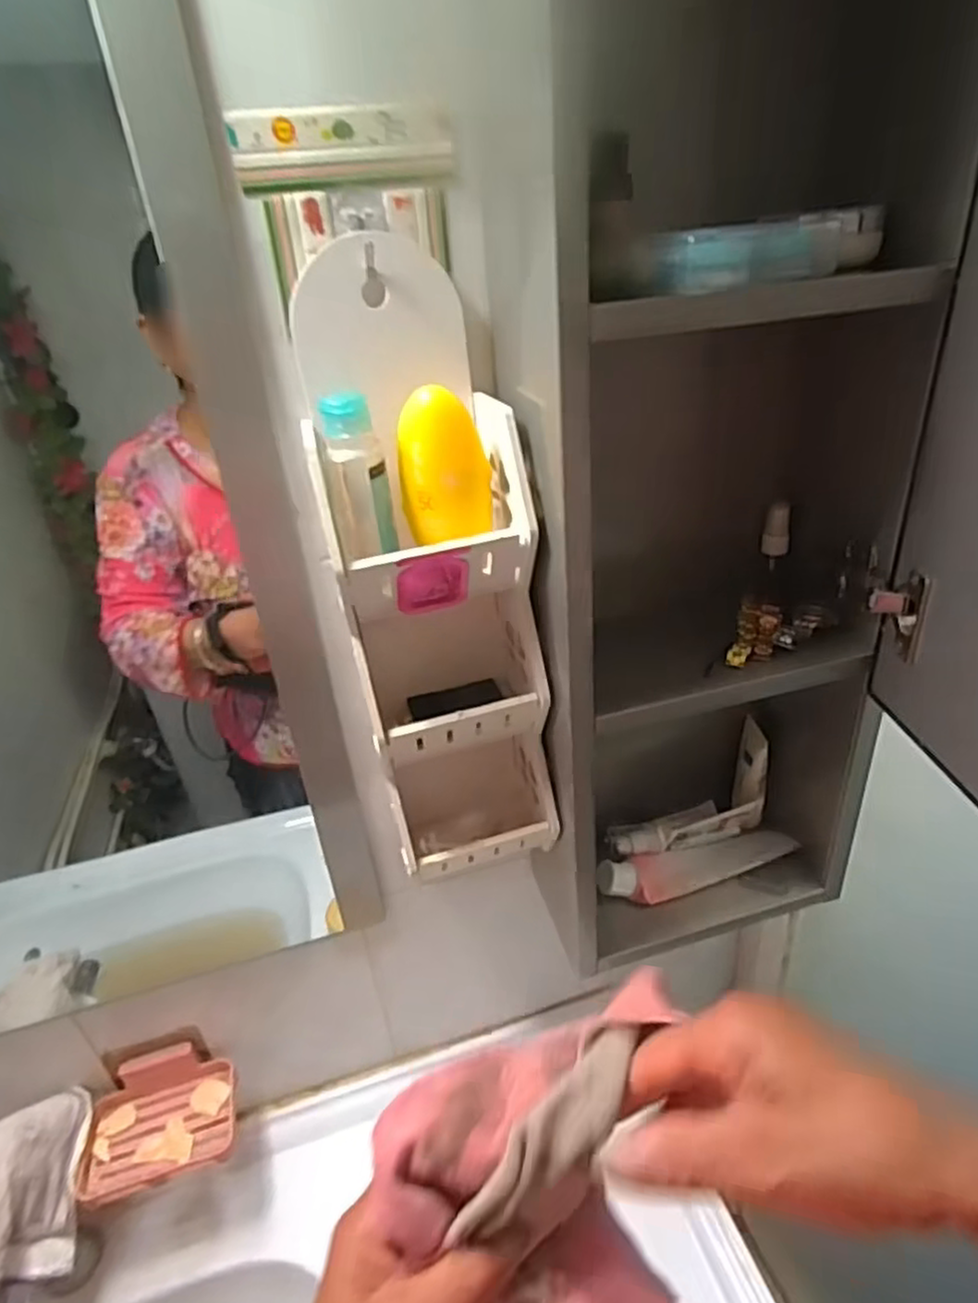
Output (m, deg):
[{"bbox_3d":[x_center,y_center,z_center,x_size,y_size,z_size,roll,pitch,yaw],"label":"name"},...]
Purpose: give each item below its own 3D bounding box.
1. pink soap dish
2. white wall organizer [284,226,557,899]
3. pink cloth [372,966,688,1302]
[{"bbox_3d":[-0.294,0.416,0.628,0.124,0.041,0.094,-11,29,-11],"label":"pink soap dish"},{"bbox_3d":[-0.034,-0.029,0.474,0.122,0.413,0.097,-11,29,-11],"label":"white wall organizer"},{"bbox_3d":[0.025,0.230,0.284,0.130,0.122,0.113,-7,29,-4],"label":"pink cloth"}]

